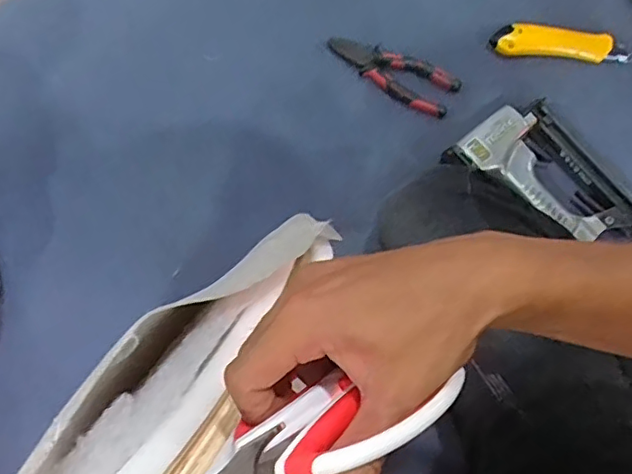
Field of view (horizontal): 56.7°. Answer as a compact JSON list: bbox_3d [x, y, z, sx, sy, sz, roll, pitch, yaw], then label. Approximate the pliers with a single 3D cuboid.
[{"bbox_3d":[0.083,-0.190,0.665,0.156,0.018,0.054,32,76,9],"label":"pliers"}]

